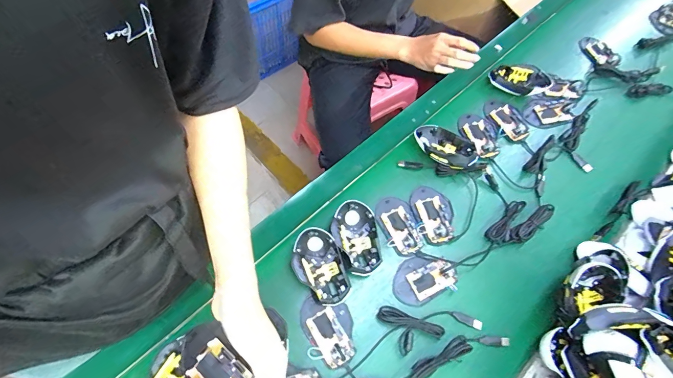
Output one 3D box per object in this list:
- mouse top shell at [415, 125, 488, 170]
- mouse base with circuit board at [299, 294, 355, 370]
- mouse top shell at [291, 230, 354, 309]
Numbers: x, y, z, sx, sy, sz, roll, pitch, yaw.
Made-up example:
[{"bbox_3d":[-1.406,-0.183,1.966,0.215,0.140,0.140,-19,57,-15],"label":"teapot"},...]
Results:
[{"bbox_3d":[0.219,-0.078,0.651,0.147,0.046,0.076,28,67,9],"label":"mouse top shell"},{"bbox_3d":[-0.009,0.210,0.521,0.074,0.020,0.107,-35,72,-17],"label":"mouse base with circuit board"},{"bbox_3d":[-0.026,0.126,0.546,0.074,0.038,0.118,-22,69,-13],"label":"mouse top shell"}]

